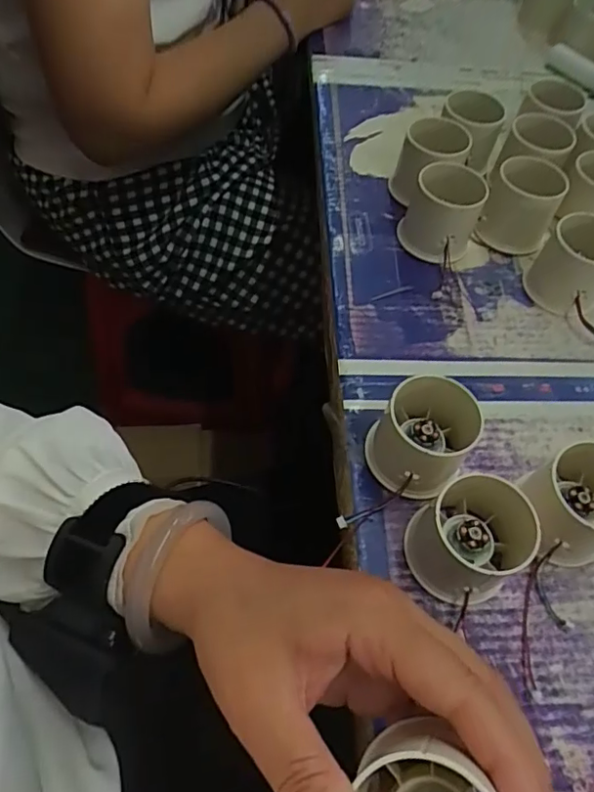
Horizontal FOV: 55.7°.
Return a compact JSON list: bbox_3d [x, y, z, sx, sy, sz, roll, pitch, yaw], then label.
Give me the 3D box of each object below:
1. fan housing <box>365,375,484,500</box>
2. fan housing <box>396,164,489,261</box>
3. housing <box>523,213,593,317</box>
[{"bbox_3d":[0.070,0.024,0.320,0.053,0.048,0.055,2,58,-3],"label":"fan housing"},{"bbox_3d":[0.109,-0.138,0.421,0.053,0.048,0.062,22,60,10],"label":"fan housing"},{"bbox_3d":[0.198,-0.094,0.401,0.051,0.049,0.052,2,58,-3],"label":"housing"}]

